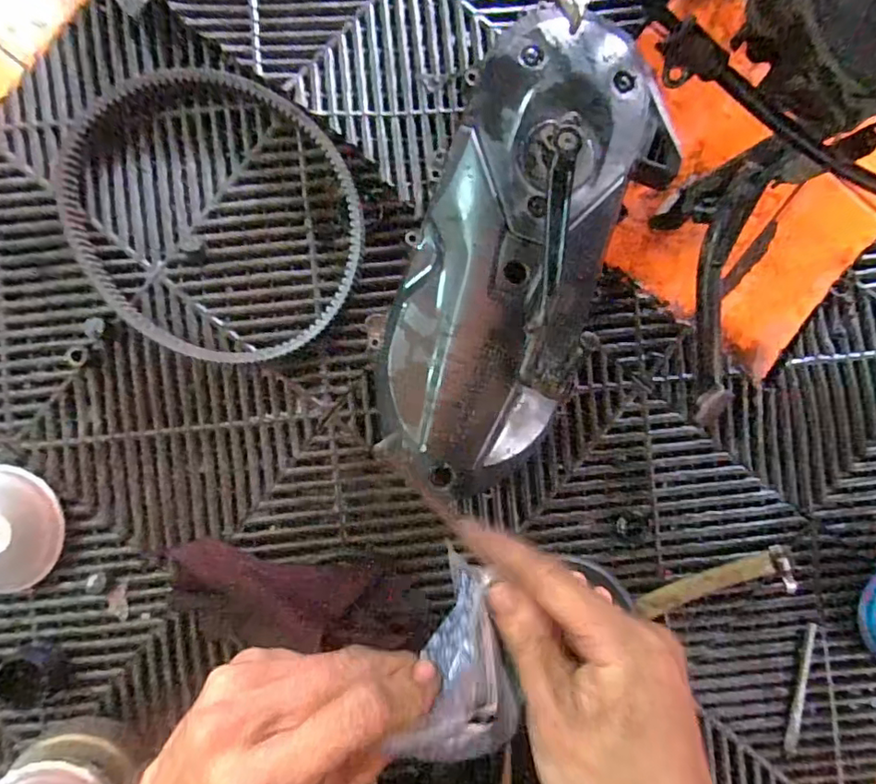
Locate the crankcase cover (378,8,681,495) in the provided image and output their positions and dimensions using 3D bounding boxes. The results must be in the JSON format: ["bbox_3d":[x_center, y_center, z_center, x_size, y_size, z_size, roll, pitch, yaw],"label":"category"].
[{"bbox_3d":[0.064,-0.111,0.456,0.169,0.110,0.393,22,90,-1],"label":"crankcase cover"}]

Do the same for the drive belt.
[{"bbox_3d":[-0.196,-0.156,0.489,0.229,0.023,0.278,-33,91,-1],"label":"drive belt"}]

